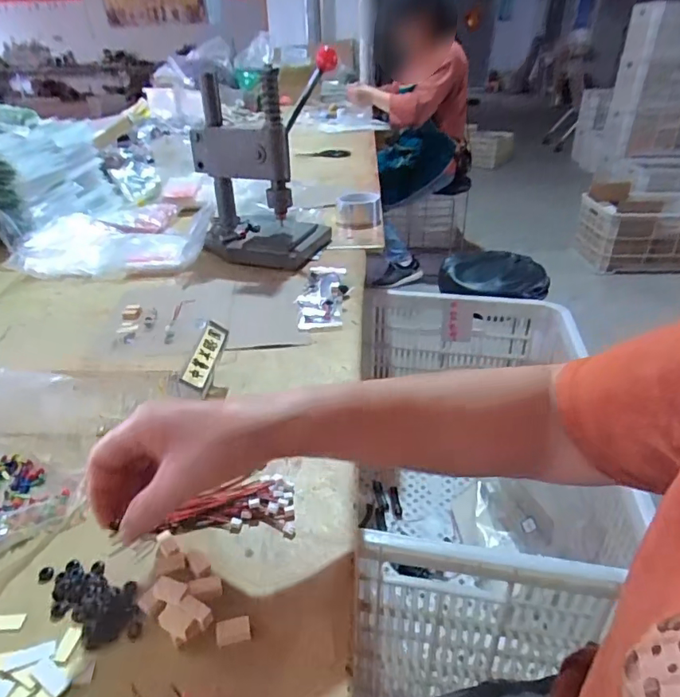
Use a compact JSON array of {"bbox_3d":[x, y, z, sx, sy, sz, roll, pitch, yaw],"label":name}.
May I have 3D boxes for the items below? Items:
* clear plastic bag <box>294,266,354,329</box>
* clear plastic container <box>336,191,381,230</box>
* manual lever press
[{"bbox_3d":[-0.023,-0.085,0.753,0.073,0.016,0.201,2,31,6],"label":"clear plastic bag"},{"bbox_3d":[0.038,-0.298,1.069,0.093,0.052,0.096,0,31,2],"label":"clear plastic container"},{"bbox_3d":[-0.137,-0.310,0.860,0.226,0.276,0.183,17,35,27],"label":"manual lever press"}]

